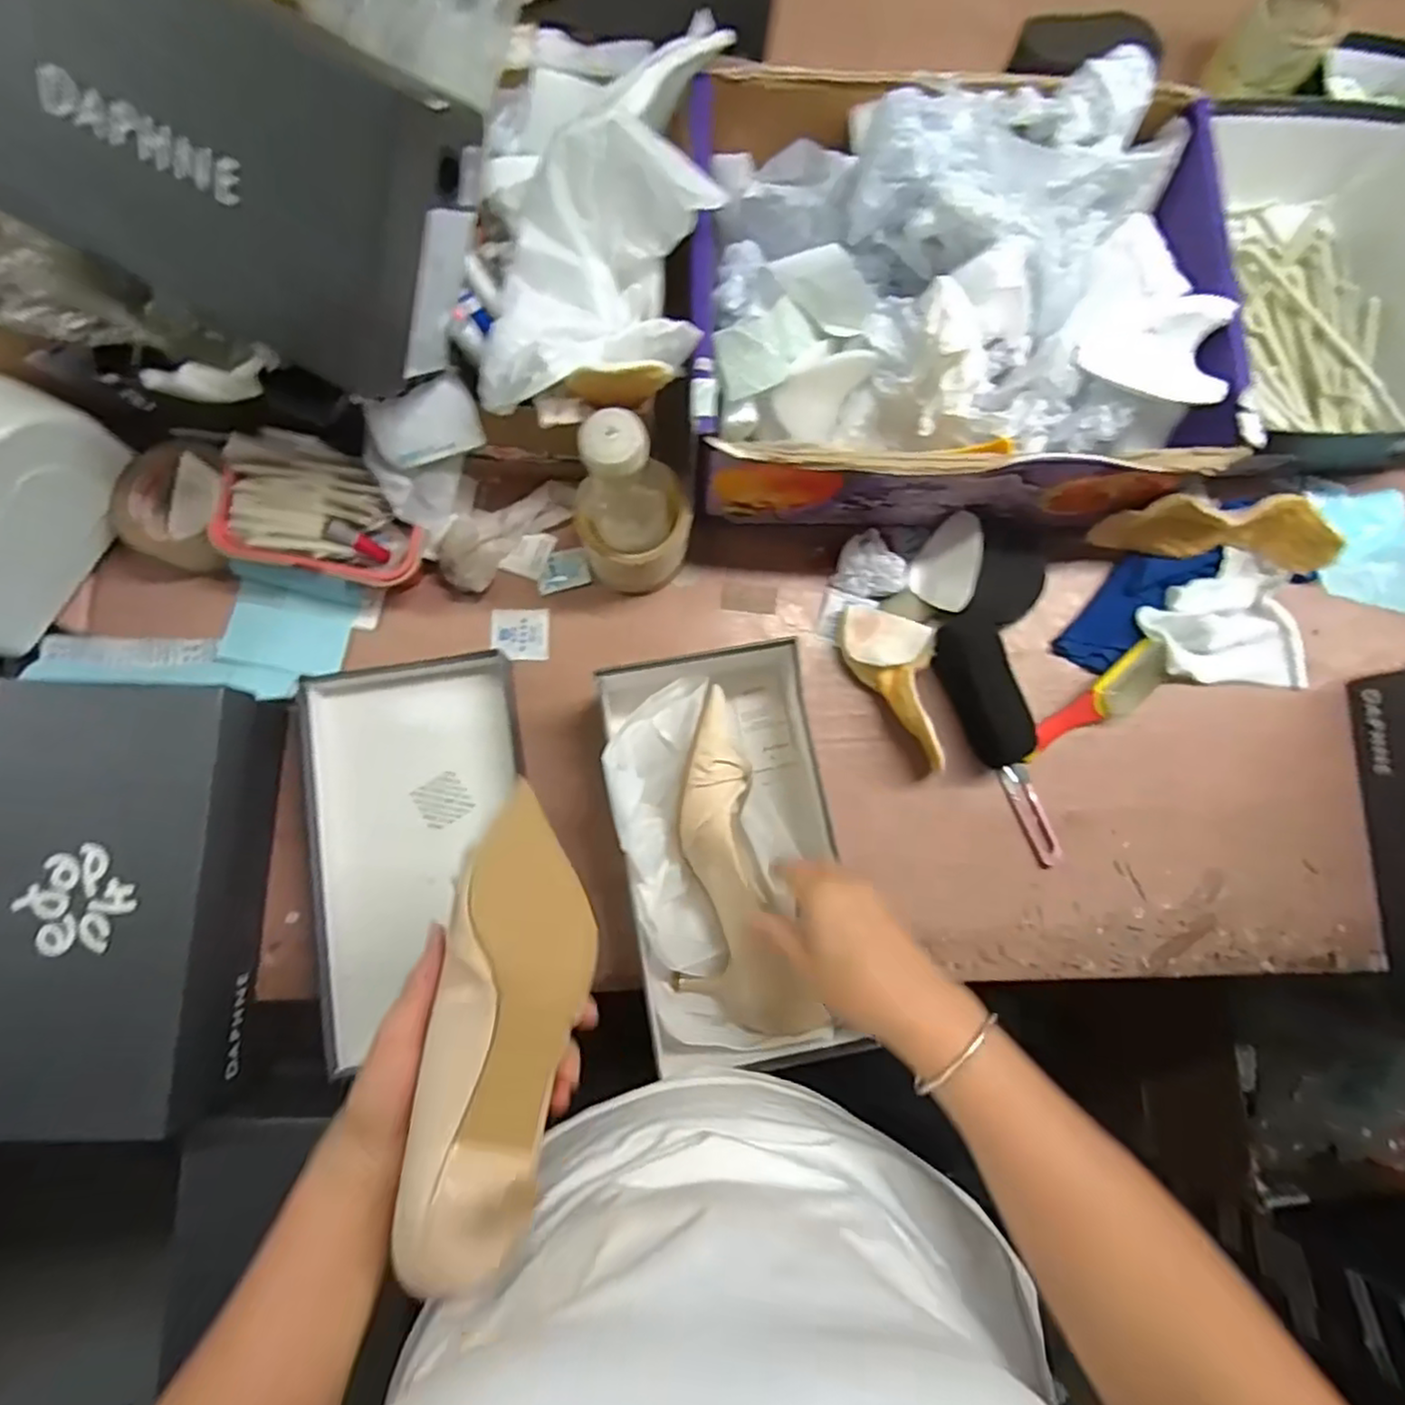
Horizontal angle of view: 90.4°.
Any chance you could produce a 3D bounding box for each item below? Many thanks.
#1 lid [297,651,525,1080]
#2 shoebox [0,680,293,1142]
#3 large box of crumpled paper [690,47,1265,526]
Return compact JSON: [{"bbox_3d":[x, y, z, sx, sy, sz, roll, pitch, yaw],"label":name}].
[{"bbox_3d":[-0.224,0.114,0.562,0.166,0.031,0.296,-9,82,-4],"label":"lid"},{"bbox_3d":[-0.424,0.138,0.507,0.157,0.102,0.291,1,81,-3],"label":"shoebox"},{"bbox_3d":[0.189,-0.318,0.562,0.396,0.151,0.325,1,81,-3],"label":"large box of crumpled paper"}]

